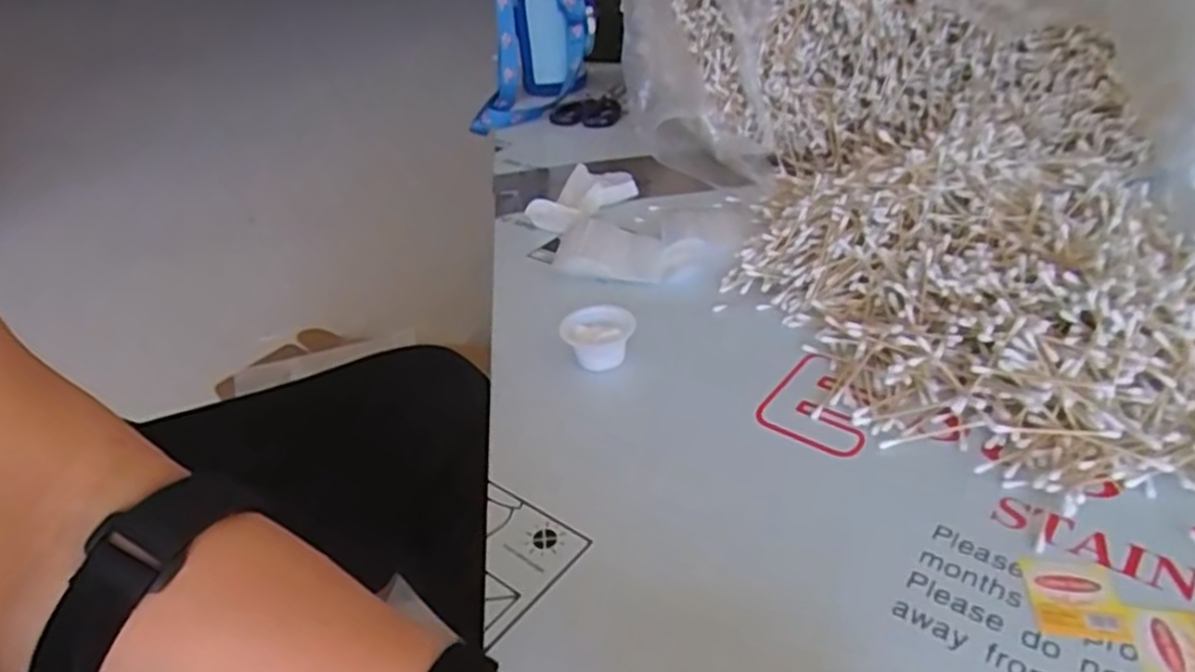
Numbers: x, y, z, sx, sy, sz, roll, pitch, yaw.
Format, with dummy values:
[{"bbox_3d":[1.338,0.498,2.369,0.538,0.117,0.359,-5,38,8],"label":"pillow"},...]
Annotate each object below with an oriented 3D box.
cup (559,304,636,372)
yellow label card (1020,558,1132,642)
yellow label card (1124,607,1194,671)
[{"bbox_3d":[0.001,0.002,0.555,0.052,0.031,0.049,-5,35,3],"label":"cup"},{"bbox_3d":[0.232,0.126,0.361,0.040,0.004,0.043,2,36,12],"label":"yellow label card"},{"bbox_3d":[0.265,0.141,0.335,0.043,0.004,0.039,5,36,16],"label":"yellow label card"}]

